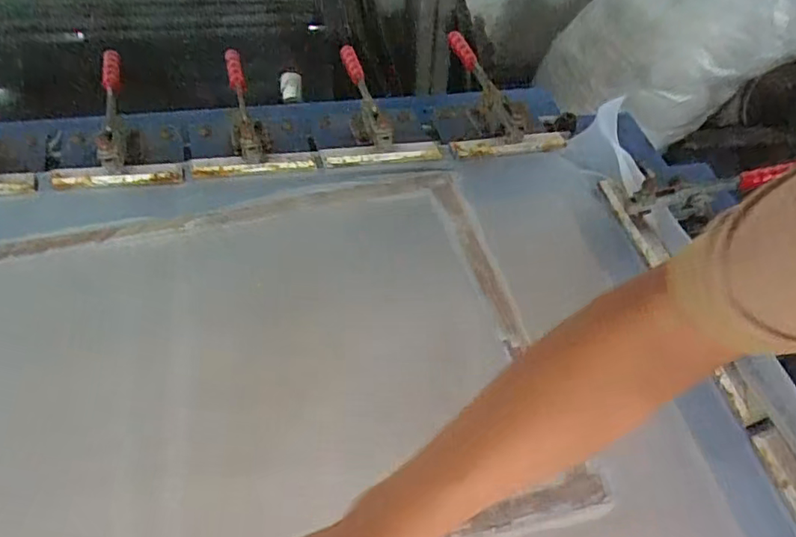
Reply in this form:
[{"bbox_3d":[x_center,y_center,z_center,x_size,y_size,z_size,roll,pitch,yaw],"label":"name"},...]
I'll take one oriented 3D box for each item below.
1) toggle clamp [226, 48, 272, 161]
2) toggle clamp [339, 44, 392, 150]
[{"bbox_3d":[-0.196,-0.210,0.692,0.046,0.043,0.195,-12,65,-10],"label":"toggle clamp"},{"bbox_3d":[-0.038,-0.219,0.706,0.052,0.070,0.170,-7,51,-6],"label":"toggle clamp"}]

